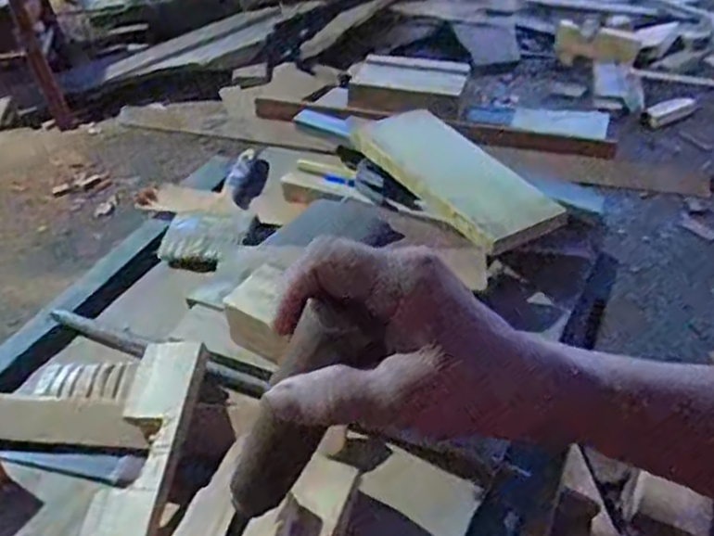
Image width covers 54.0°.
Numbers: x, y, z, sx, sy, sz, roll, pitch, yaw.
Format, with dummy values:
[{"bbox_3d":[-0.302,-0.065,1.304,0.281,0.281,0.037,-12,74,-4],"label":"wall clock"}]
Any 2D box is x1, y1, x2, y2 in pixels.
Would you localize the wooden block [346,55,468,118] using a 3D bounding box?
[{"bbox_3d":[0.066,-0.245,0.926,0.159,0.044,0.080,12,43,17],"label":"wooden block"}]

